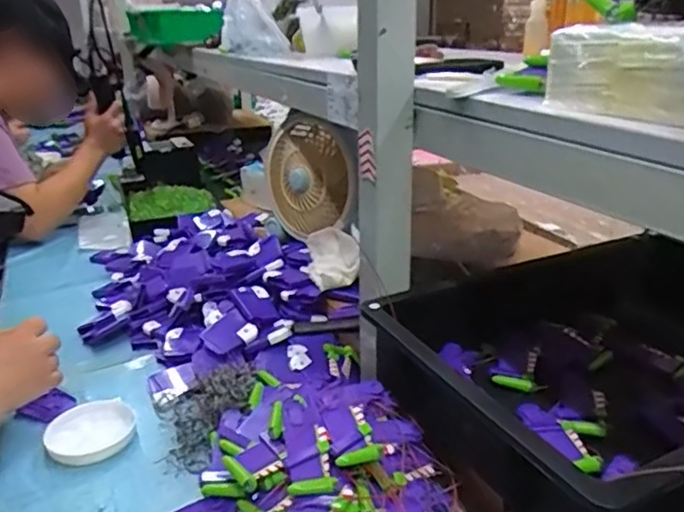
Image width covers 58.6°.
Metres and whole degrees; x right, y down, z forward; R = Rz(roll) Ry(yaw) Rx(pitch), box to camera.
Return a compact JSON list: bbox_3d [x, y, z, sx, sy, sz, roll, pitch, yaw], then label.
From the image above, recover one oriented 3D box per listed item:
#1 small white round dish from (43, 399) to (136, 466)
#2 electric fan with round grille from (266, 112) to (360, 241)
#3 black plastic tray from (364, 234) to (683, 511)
[{"bbox_3d":[-0.279,0.195,0.676,0.088,0.018,0.091,-1,22,0],"label":"small white round dish"},{"bbox_3d":[-0.053,-0.119,0.970,0.065,0.193,0.231,-15,26,-30],"label":"electric fan with round grille"},{"bbox_3d":[0.267,0.116,0.594,0.394,0.122,0.311,-12,24,-24],"label":"black plastic tray"}]

